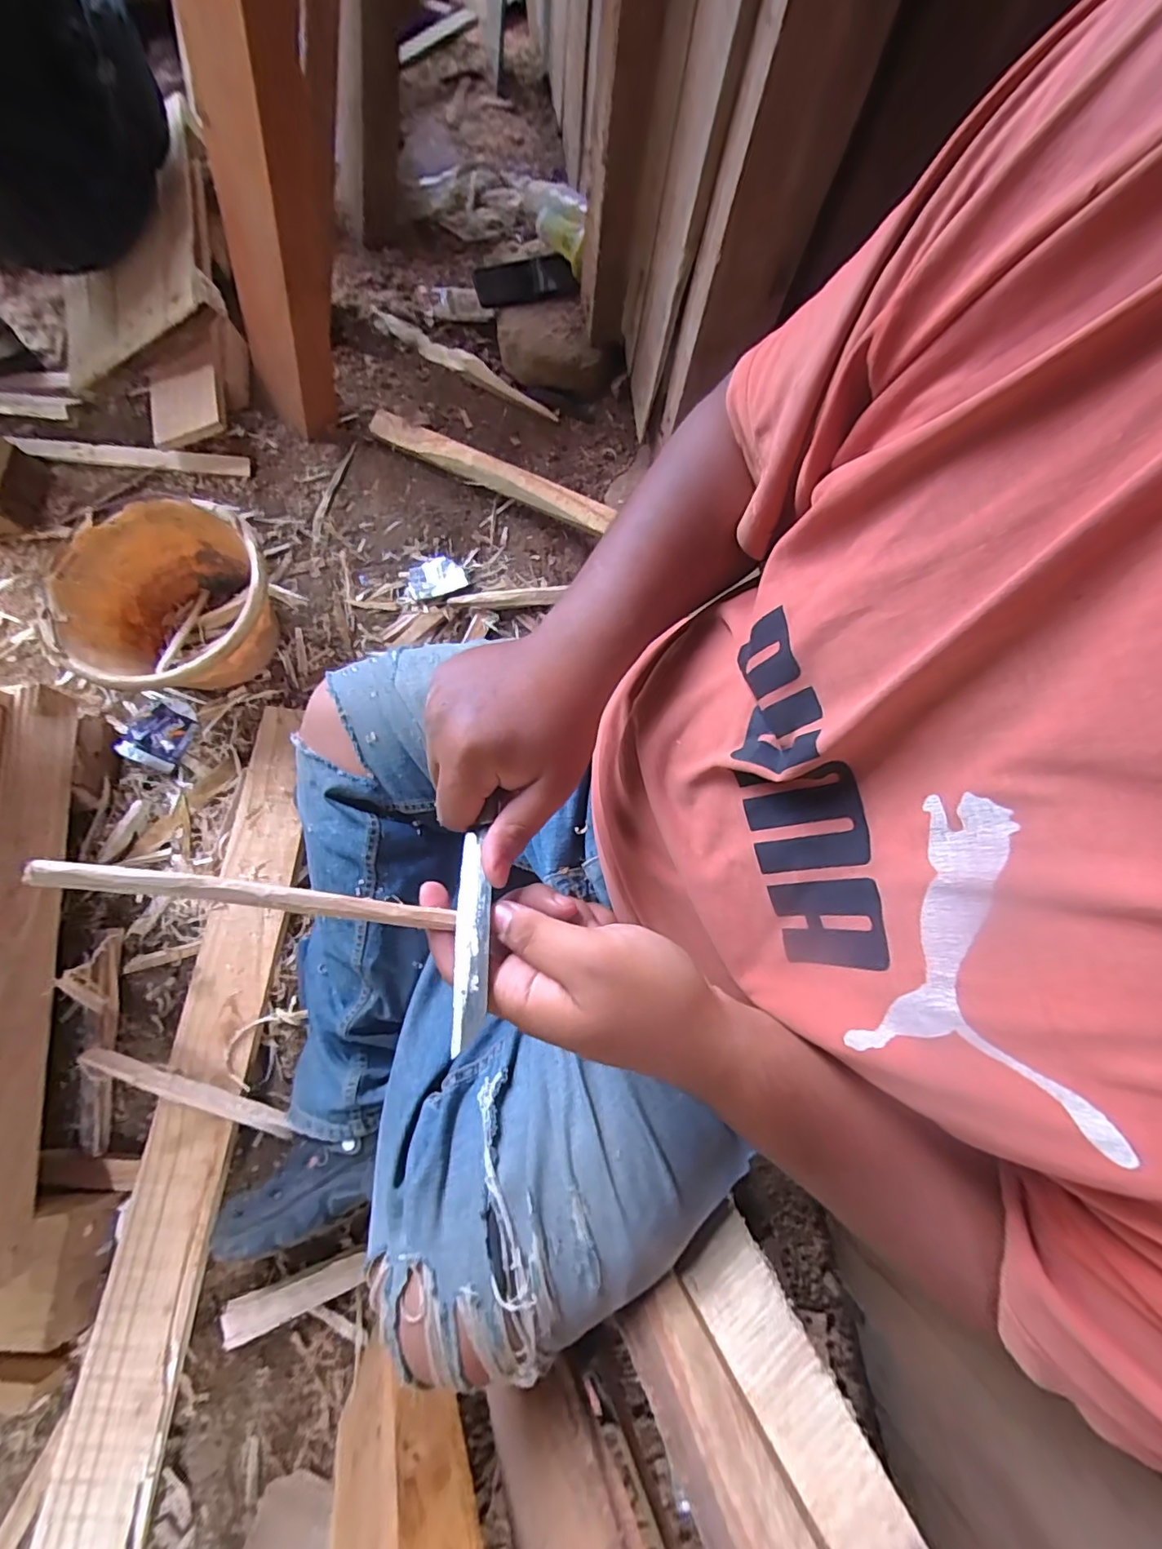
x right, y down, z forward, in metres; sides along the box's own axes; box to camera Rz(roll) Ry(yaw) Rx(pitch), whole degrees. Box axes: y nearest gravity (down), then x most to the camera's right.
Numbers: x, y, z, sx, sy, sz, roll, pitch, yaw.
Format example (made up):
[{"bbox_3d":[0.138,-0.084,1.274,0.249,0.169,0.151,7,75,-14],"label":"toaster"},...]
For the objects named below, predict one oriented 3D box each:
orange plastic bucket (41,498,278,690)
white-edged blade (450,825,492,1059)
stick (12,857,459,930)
[{"bbox_3d":[-0.535,-0.214,0.725,0.245,0.154,0.246,1,76,-4],"label":"orange plastic bucket"},{"bbox_3d":[-0.055,0.079,0.272,0.018,0.004,0.107,-11,58,10],"label":"white-edged blade"},{"bbox_3d":[-0.141,0.055,0.243,0.166,0.005,0.011,14,72,-23],"label":"stick"}]

